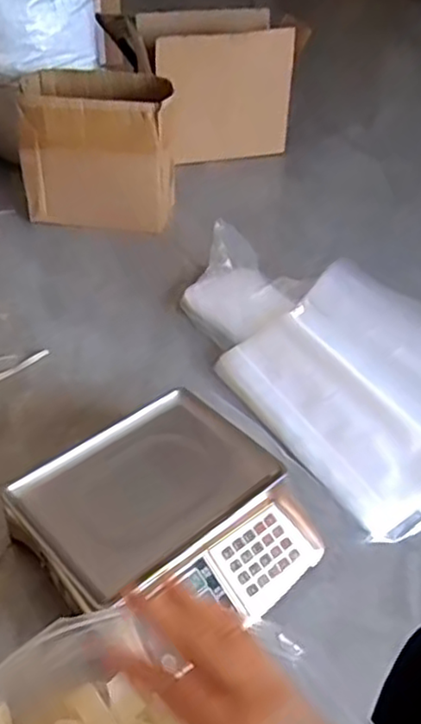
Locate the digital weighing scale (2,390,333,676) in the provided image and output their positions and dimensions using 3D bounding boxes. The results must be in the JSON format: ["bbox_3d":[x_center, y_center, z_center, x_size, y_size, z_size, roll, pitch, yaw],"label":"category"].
[{"bbox_3d":[-0.059,0.214,0.960,0.342,0.100,0.336,-28,49,-31],"label":"digital weighing scale"}]

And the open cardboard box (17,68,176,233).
[{"bbox_3d":[-0.281,-0.554,1.759,0.378,0.319,0.274,2,40,-2],"label":"open cardboard box"}]

